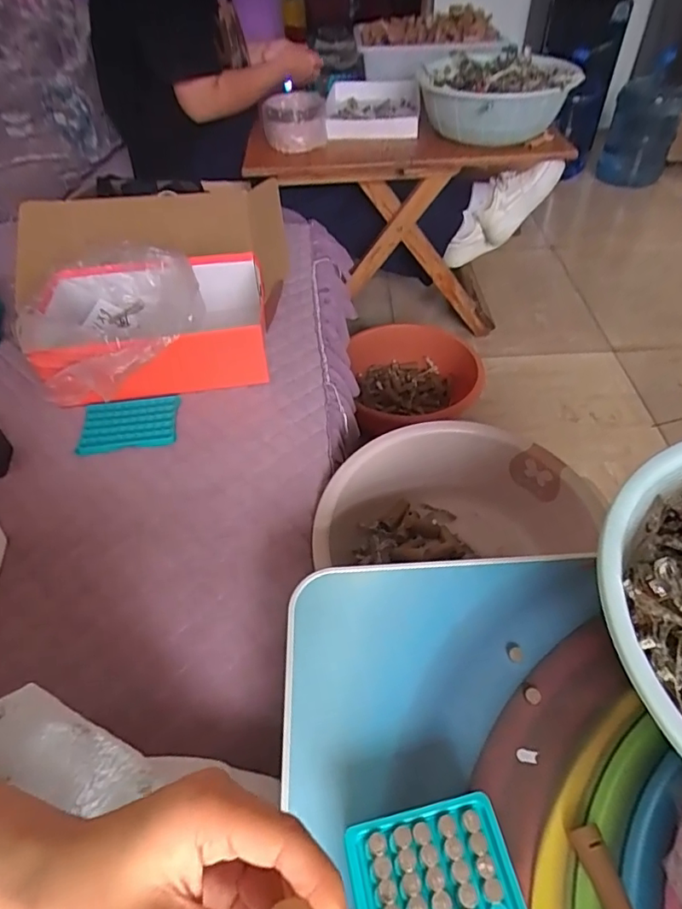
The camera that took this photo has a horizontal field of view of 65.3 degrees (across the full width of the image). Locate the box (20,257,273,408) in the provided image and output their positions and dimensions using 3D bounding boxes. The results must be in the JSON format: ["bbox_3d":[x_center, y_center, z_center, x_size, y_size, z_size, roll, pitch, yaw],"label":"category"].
[{"bbox_3d":[-0.262,-0.175,0.755,0.298,0.111,0.228,-10,49,-5],"label":"box"}]

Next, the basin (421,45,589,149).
[{"bbox_3d":[0.310,-0.698,1.054,0.272,0.120,0.224,-14,50,-9],"label":"basin"}]

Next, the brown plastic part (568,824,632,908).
[{"bbox_3d":[0.165,0.265,0.336,0.020,0.008,0.050,-11,49,-7],"label":"brown plastic part"}]

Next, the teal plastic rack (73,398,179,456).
[{"bbox_3d":[-0.281,-0.041,0.708,0.121,0.015,0.084,-8,49,-4],"label":"teal plastic rack"}]

